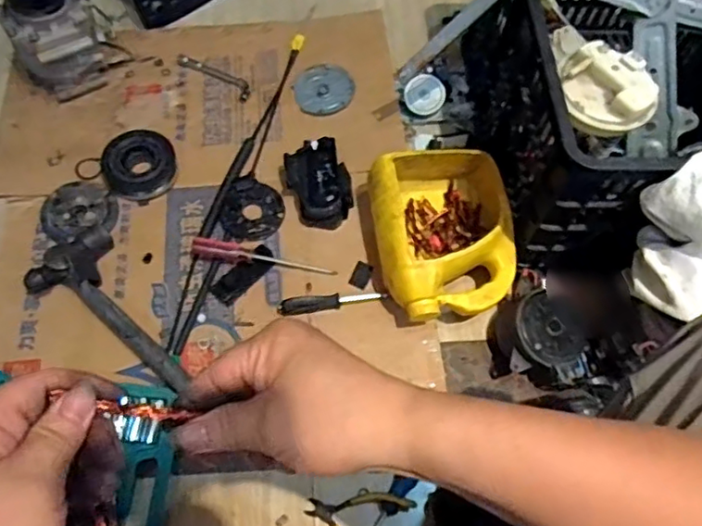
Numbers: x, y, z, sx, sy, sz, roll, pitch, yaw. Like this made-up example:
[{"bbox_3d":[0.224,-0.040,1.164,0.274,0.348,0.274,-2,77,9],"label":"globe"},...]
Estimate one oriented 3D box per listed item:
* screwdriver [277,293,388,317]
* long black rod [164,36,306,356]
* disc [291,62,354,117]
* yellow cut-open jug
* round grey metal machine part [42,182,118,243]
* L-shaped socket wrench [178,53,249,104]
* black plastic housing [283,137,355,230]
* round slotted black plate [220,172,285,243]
[{"bbox_3d":[-0.026,0.050,0.810,0.146,0.022,0.022,-6,62,-8],"label":"screwdriver"},{"bbox_3d":[-0.165,-0.141,0.915,0.045,0.015,0.584,14,64,7],"label":"long black rod"},{"bbox_3d":[-0.045,-0.289,0.993,0.098,0.006,0.103,0,63,0],"label":"disc"},{"bbox_3d":[0.126,-0.041,0.812,0.175,0.114,0.223,-6,63,-3],"label":"yellow cut-open jug"},{"bbox_3d":[-0.392,-0.073,0.869,0.107,0.024,0.099,0,63,0],"label":"round grey metal machine part"},{"bbox_3d":[-0.227,-0.314,0.998,0.156,0.007,0.034,33,68,16],"label":"L-shaped socket wrench"},{"bbox_3d":[-0.046,-0.115,0.875,0.084,0.067,0.121,-19,64,-9],"label":"black plastic housing"},{"bbox_3d":[-0.146,-0.080,0.885,0.088,0.014,0.106,-20,64,-10],"label":"round slotted black plate"}]

